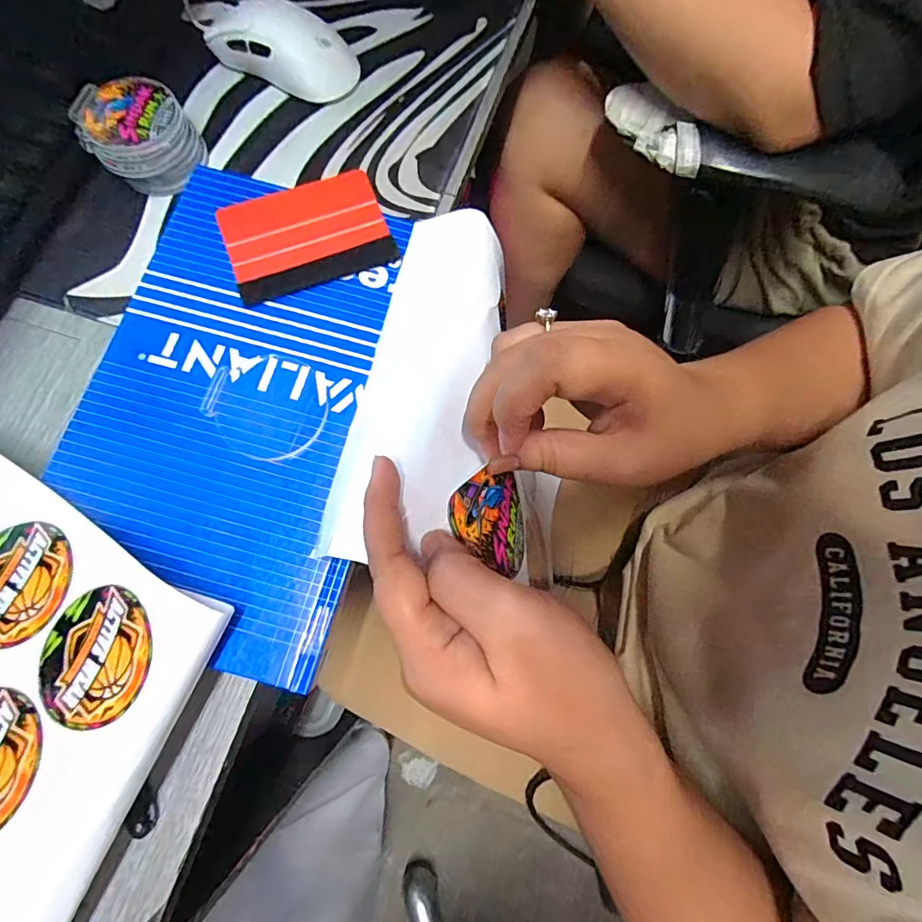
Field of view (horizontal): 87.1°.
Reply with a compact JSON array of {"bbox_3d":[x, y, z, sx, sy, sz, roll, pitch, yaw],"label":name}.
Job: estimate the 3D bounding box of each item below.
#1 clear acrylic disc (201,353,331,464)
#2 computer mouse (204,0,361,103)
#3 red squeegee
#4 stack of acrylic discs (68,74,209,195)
[{"bbox_3d":[-0.113,-0.033,0.282,0.069,0.004,0.060,19,76,3],"label":"clear acrylic disc"},{"bbox_3d":[-0.132,-0.322,0.369,0.109,0.034,0.064,22,76,5],"label":"computer mouse"},{"bbox_3d":[-0.099,-0.146,0.310,0.098,0.004,0.073,-20,78,-6],"label":"red squeegee"},{"bbox_3d":[-0.225,-0.229,0.345,0.070,0.037,0.074,-31,78,-9],"label":"stack of acrylic discs"}]

